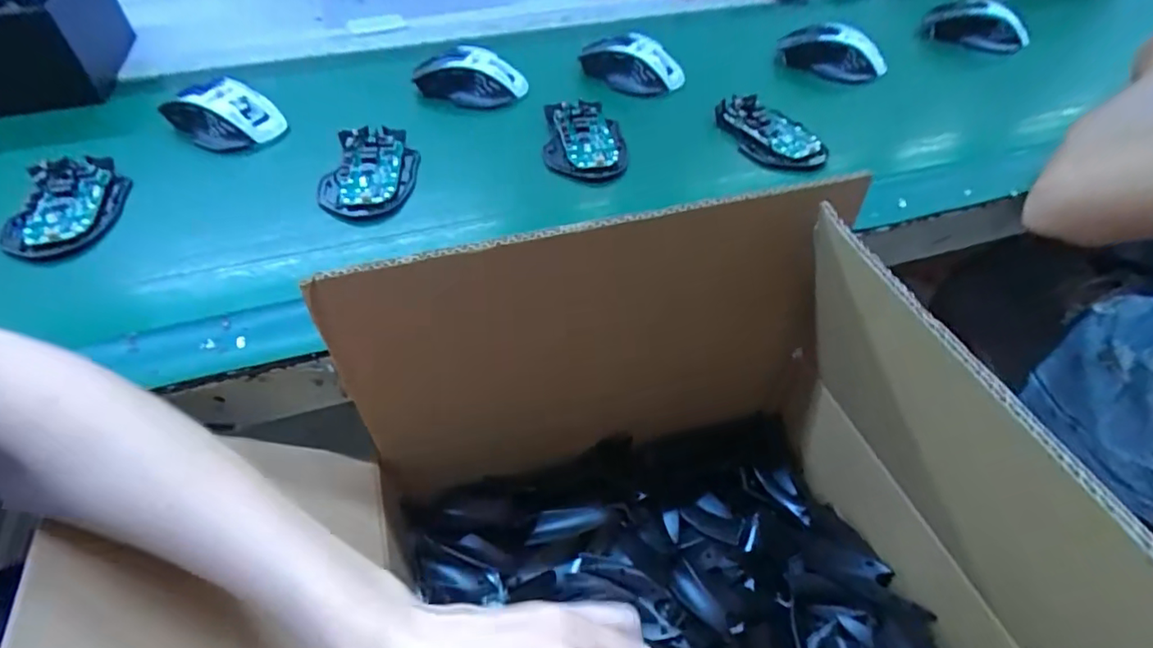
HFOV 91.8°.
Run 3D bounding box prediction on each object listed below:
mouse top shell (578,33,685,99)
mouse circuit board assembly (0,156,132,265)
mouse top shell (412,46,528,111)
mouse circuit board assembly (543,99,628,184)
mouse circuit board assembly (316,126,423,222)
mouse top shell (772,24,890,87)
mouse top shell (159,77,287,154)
[{"bbox_3d":[0.058,-0.271,0.582,0.105,0.047,0.057,16,51,17],"label":"mouse top shell"},{"bbox_3d":[-0.408,-0.095,0.449,0.072,0.030,0.108,-14,49,-8],"label":"mouse circuit board assembly"},{"bbox_3d":[-0.113,-0.257,0.581,0.120,0.036,0.062,14,51,16],"label":"mouse top shell"},{"bbox_3d":[0.007,-0.166,0.503,0.071,0.025,0.103,-3,48,1],"label":"mouse circuit board assembly"},{"bbox_3d":[-0.181,-0.134,0.486,0.076,0.020,0.125,-1,48,3],"label":"mouse circuit board assembly"},{"bbox_3d":[0.271,-0.288,0.594,0.109,0.047,0.038,15,51,16],"label":"mouse top shell"},{"bbox_3d":[-0.339,-0.203,0.534,0.113,0.036,0.073,24,54,23],"label":"mouse top shell"}]

